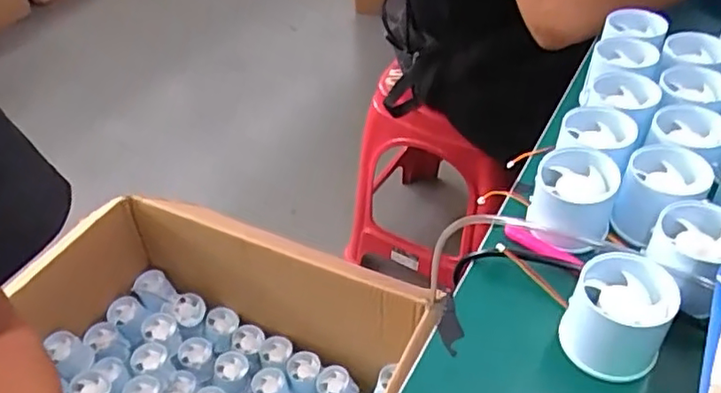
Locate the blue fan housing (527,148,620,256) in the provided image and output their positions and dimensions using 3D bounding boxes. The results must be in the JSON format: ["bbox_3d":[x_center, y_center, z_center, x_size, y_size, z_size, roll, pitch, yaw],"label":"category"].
[{"bbox_3d":[0.143,0.001,0.413,0.052,0.047,0.053,-3,42,2],"label":"blue fan housing"}]

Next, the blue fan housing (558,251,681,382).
[{"bbox_3d":[0.148,0.068,0.353,0.052,0.049,0.055,-3,42,2],"label":"blue fan housing"}]

